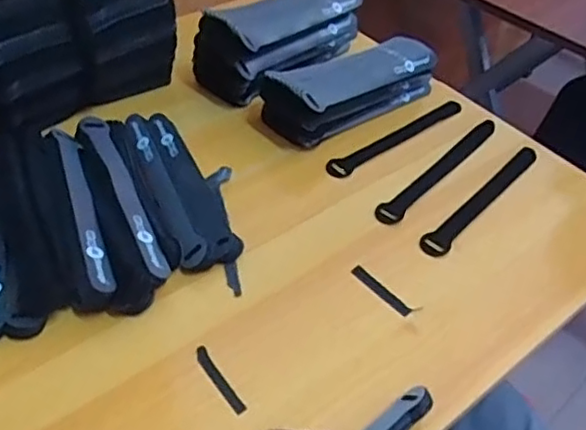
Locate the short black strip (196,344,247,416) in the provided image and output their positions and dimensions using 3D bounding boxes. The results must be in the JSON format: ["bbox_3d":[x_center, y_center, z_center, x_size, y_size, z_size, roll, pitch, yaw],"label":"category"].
[{"bbox_3d":[-0.054,0.119,0.455,0.010,0.004,0.061,-25,52,-27],"label":"short black strip"}]

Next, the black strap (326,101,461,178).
[{"bbox_3d":[0.113,-0.084,0.672,0.194,0.009,0.025,-28,53,-29],"label":"black strap"}]

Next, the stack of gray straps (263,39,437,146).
[{"bbox_3d":[0.062,-0.143,0.682,0.195,0.066,0.078,-30,54,-30],"label":"stack of gray straps"}]

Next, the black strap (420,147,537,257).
[{"bbox_3d":[0.187,-0.018,0.616,0.024,0.007,0.201,35,52,23],"label":"black strap"}]

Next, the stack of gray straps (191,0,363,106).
[{"bbox_3d":[-0.014,-0.208,0.709,0.088,0.087,0.199,30,50,23],"label":"stack of gray straps"}]

